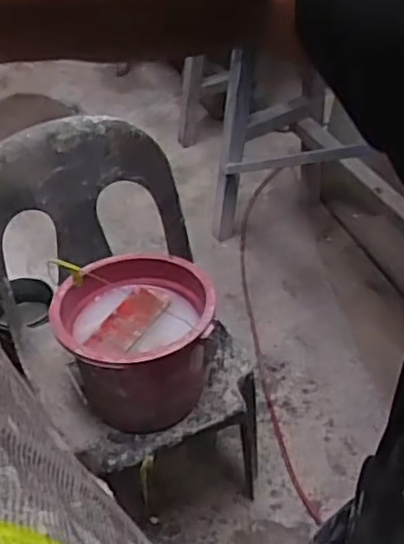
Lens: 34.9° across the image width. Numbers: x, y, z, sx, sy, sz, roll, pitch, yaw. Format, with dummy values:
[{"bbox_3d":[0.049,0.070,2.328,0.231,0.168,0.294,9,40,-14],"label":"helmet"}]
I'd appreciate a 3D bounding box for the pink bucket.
[{"bbox_3d":[-0.119,0.136,1.201,0.273,0.278,0.266,-11,47,-12],"label":"pink bucket"}]

